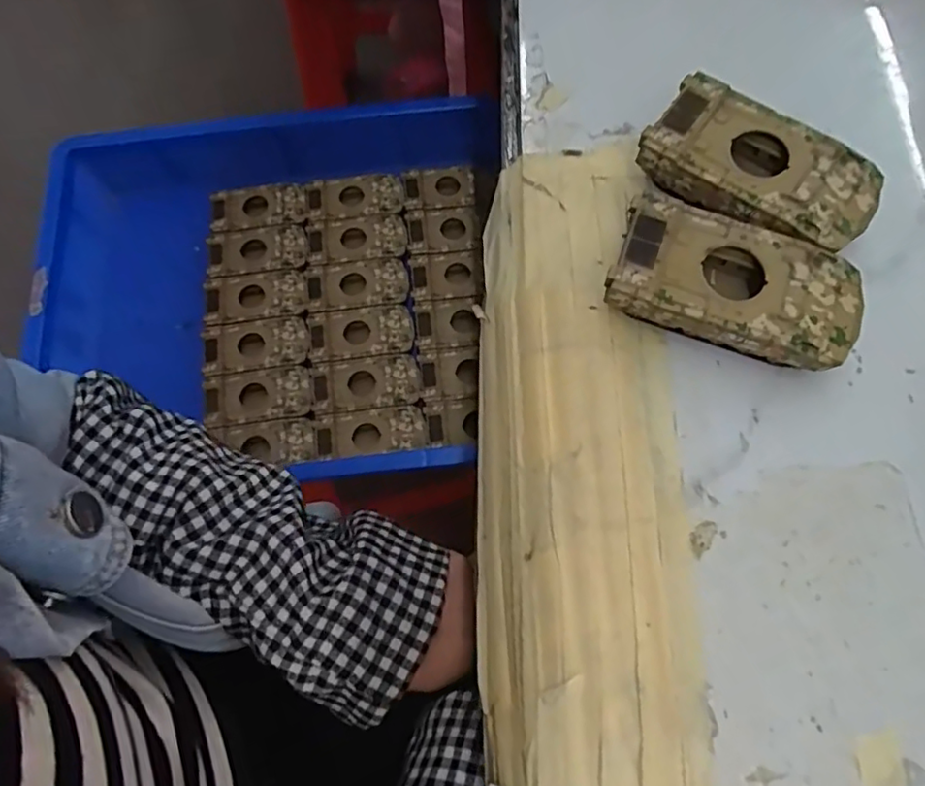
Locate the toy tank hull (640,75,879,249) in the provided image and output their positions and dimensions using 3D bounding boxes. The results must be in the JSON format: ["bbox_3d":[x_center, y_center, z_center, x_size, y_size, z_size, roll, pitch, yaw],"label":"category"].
[{"bbox_3d":[0.130,-0.096,0.267,0.094,0.025,0.054,34,75,13],"label":"toy tank hull"}]

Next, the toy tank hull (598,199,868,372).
[{"bbox_3d":[0.110,-0.042,0.248,0.095,0.028,0.051,18,72,8],"label":"toy tank hull"}]

